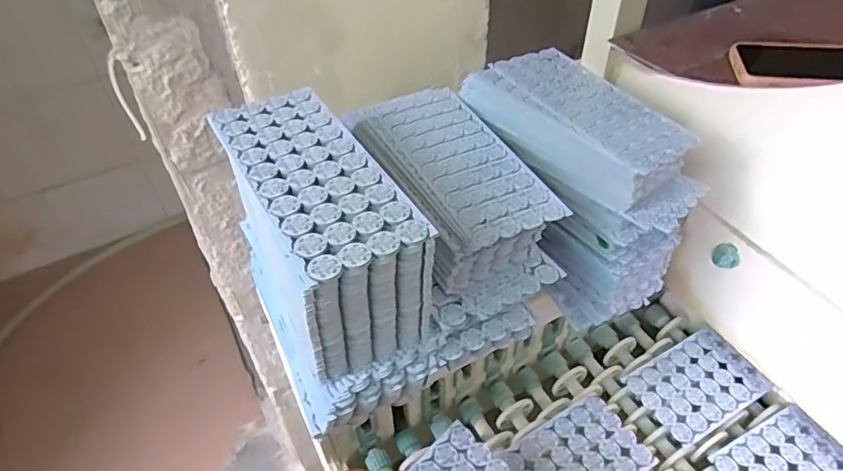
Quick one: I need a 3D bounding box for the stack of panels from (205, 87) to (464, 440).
[{"bbox_3d":[-0.073,0.007,0.418,0.094,0.133,0.207,-27,50,-23],"label":"stack of panels"}]

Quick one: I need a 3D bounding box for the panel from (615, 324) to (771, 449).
[{"bbox_3d":[0.280,0.149,0.564,0.125,0.007,0.084,-22,49,-18],"label":"panel"}]

